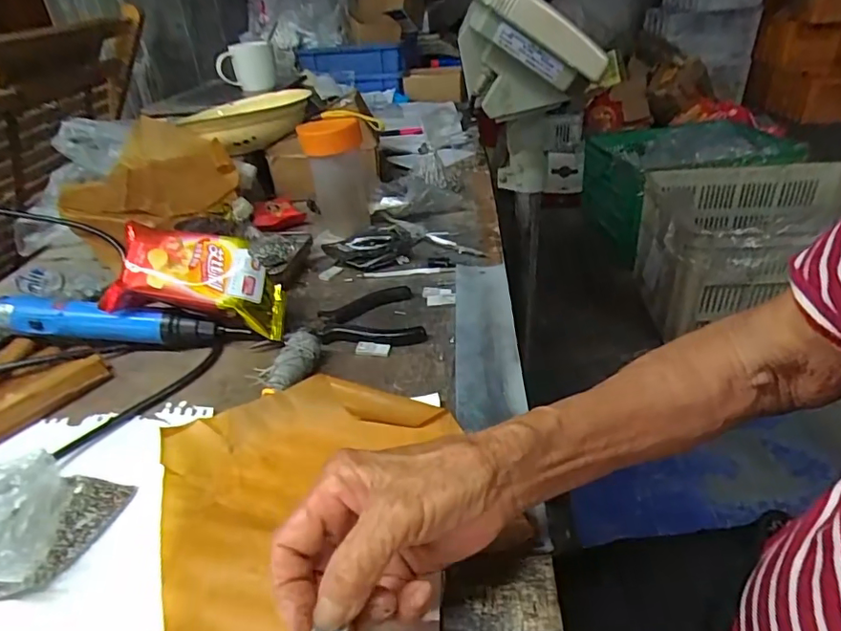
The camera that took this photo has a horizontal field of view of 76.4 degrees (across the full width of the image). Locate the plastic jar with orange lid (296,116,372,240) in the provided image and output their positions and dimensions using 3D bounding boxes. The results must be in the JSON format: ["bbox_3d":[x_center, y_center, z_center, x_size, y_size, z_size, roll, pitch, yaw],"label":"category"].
[{"bbox_3d":[-0.101,-0.172,0.669,0.076,0.134,0.064,-9,33,-7],"label":"plastic jar with orange lid"}]

